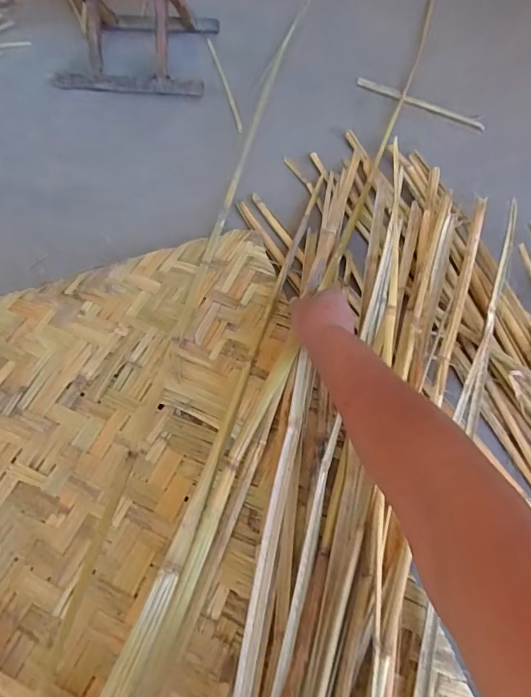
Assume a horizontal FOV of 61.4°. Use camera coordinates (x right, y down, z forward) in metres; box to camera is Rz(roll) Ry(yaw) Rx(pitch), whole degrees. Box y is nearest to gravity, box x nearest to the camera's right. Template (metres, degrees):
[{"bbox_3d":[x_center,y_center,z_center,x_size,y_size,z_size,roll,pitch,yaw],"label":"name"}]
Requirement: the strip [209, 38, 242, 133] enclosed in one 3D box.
[{"bbox_3d":[-0.081,-0.526,0.890,0.011,0.005,0.306,-13,64,-5],"label":"strip"}]

